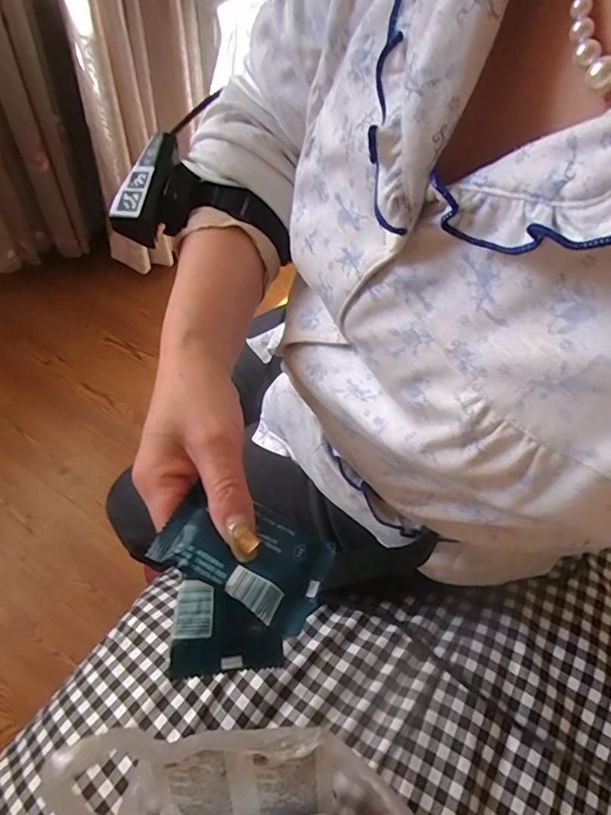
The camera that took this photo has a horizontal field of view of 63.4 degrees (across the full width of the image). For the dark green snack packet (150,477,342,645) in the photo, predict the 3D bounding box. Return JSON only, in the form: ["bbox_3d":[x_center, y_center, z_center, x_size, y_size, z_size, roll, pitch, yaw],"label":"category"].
[{"bbox_3d":[-0.029,0.073,0.248,0.080,0.014,0.055,33,39,6],"label":"dark green snack packet"}]

